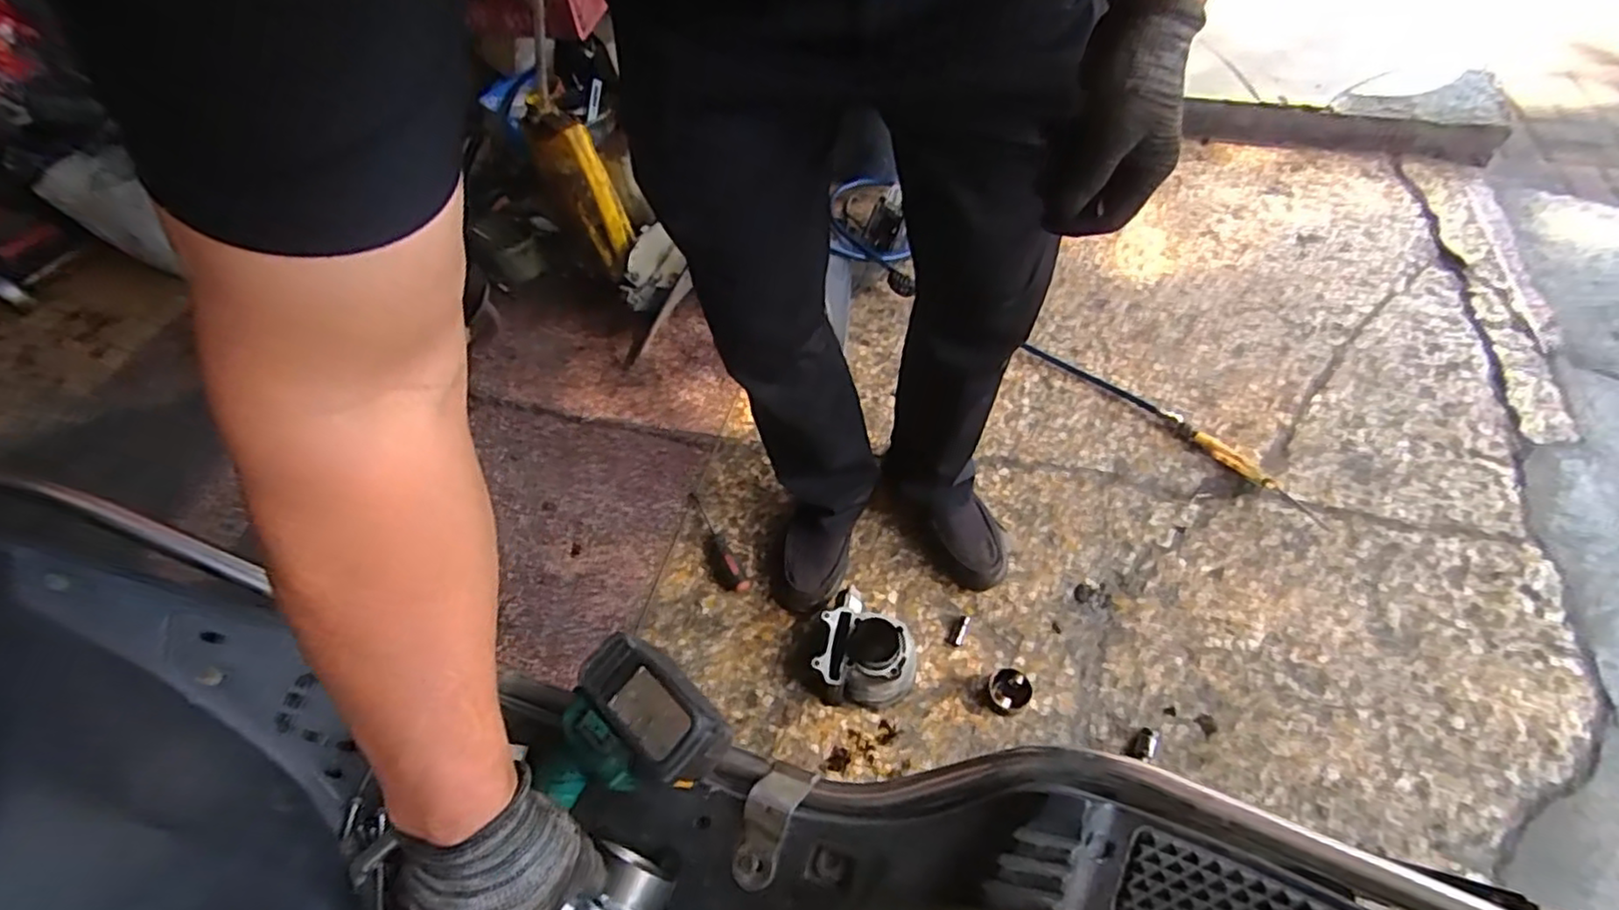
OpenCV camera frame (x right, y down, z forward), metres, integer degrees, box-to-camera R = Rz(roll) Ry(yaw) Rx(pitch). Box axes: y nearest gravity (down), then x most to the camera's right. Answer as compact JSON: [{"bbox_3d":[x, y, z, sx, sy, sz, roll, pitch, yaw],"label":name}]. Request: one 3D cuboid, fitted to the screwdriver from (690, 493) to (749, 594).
[{"bbox_3d":[-0.133,0.119,0.993,0.021,0.031,0.188,-25,57,-15],"label":"screwdriver"}]

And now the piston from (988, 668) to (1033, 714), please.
[{"bbox_3d":[0.253,0.299,0.861,0.047,0.030,0.053,2,55,3],"label":"piston"}]

